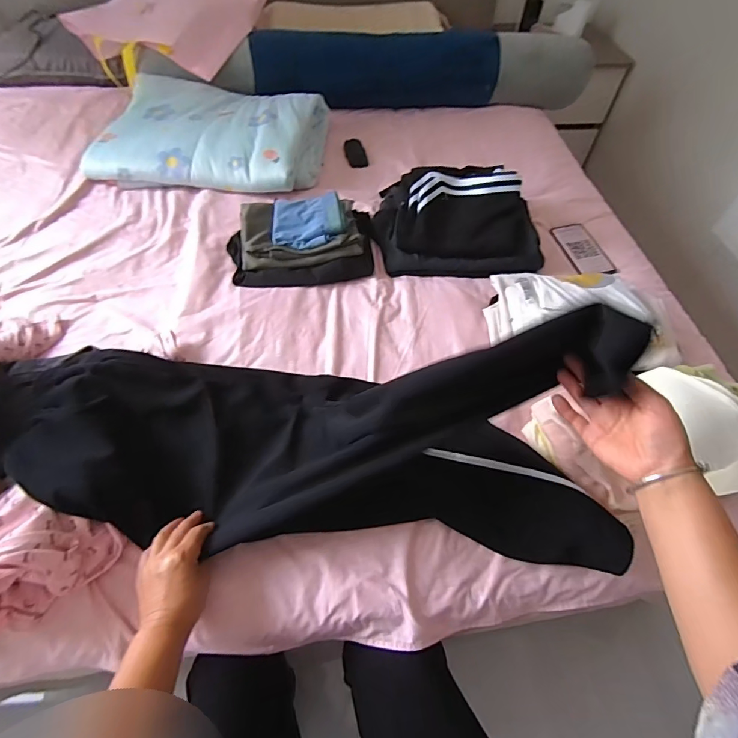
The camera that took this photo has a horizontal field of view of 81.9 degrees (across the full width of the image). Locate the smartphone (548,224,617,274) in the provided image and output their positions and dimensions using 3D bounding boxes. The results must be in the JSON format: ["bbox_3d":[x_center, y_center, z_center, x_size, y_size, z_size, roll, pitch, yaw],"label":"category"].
[{"bbox_3d":[0.468,-0.262,0.930,0.083,0.016,0.162,-13,54,1],"label":"smartphone"}]

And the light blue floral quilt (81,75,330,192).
[{"bbox_3d":[-0.383,-0.583,1.058,0.520,0.100,0.360,5,55,1],"label":"light blue floral quilt"}]

